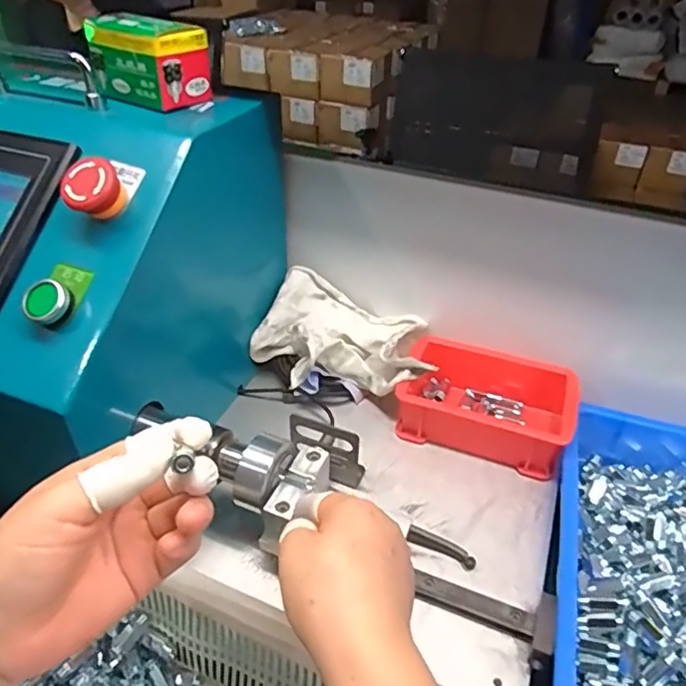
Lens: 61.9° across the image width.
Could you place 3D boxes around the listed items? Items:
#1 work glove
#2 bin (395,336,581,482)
[{"bbox_3d":[0.002,-0.005,0.556,0.171,0.061,0.108,11,39,12],"label":"work glove"},{"bbox_3d":[0.130,0.054,0.526,0.149,0.052,0.102,14,40,15],"label":"bin"}]

